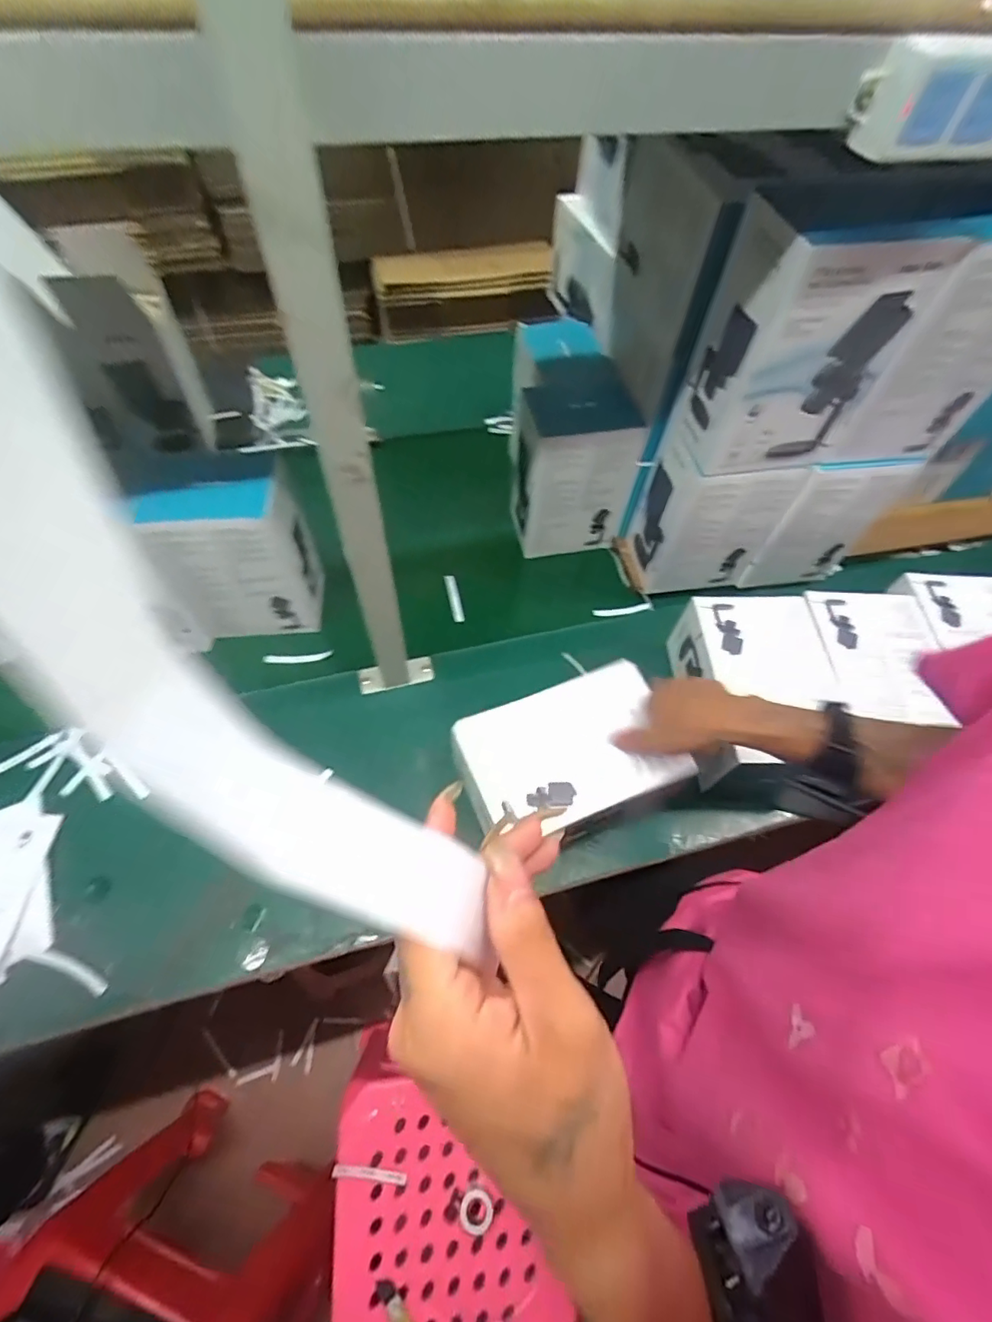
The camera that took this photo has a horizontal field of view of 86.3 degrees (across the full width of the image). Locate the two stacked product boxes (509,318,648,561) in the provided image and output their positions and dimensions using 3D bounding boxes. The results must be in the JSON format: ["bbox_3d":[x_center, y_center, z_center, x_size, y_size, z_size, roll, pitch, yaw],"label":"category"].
[{"bbox_3d":[0.112,-0.365,0.861,0.159,0.246,0.274,-3,59,-5],"label":"two stacked product boxes"}]

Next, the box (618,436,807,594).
[{"bbox_3d":[0.299,-0.212,0.764,0.154,0.237,0.118,-3,59,-5],"label":"box"}]

